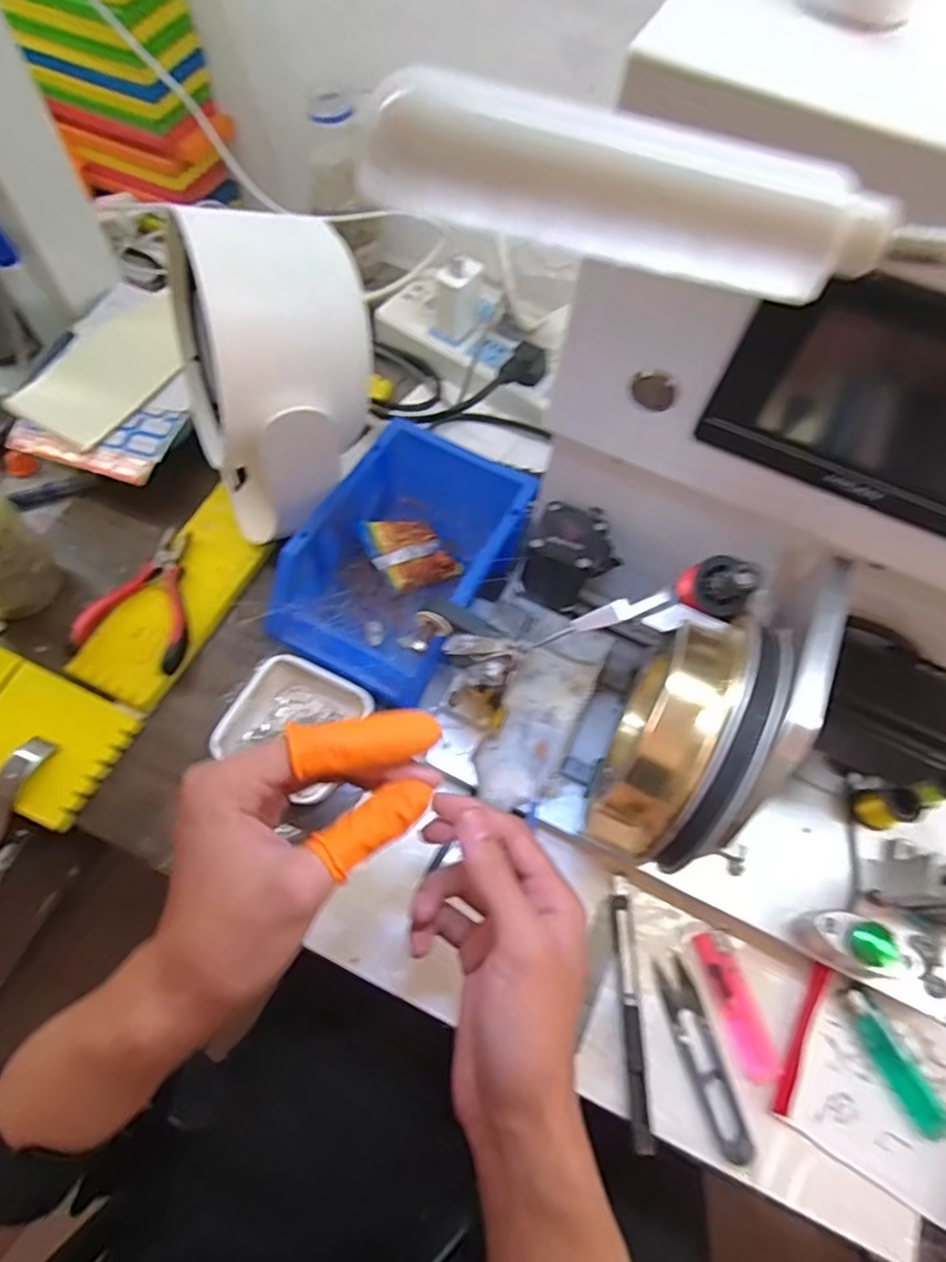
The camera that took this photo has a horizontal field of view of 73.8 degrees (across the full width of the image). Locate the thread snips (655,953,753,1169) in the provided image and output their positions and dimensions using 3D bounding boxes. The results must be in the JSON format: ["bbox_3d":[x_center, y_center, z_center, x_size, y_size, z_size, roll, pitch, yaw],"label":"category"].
[{"bbox_3d":[0.134,0.248,0.367,0.021,0.010,0.101,-13,65,-9],"label":"thread snips"}]

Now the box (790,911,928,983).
[{"bbox_3d":[0.225,0.186,0.374,0.061,0.038,0.027,23,64,8],"label":"box"}]

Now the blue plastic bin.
[{"bbox_3d":[-0.043,-0.063,0.457,0.117,0.066,0.216,26,65,10],"label":"blue plastic bin"}]

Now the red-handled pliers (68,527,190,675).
[{"bbox_3d":[-0.232,-0.027,0.462,0.073,0.020,0.106,14,63,4],"label":"red-handled pliers"}]

